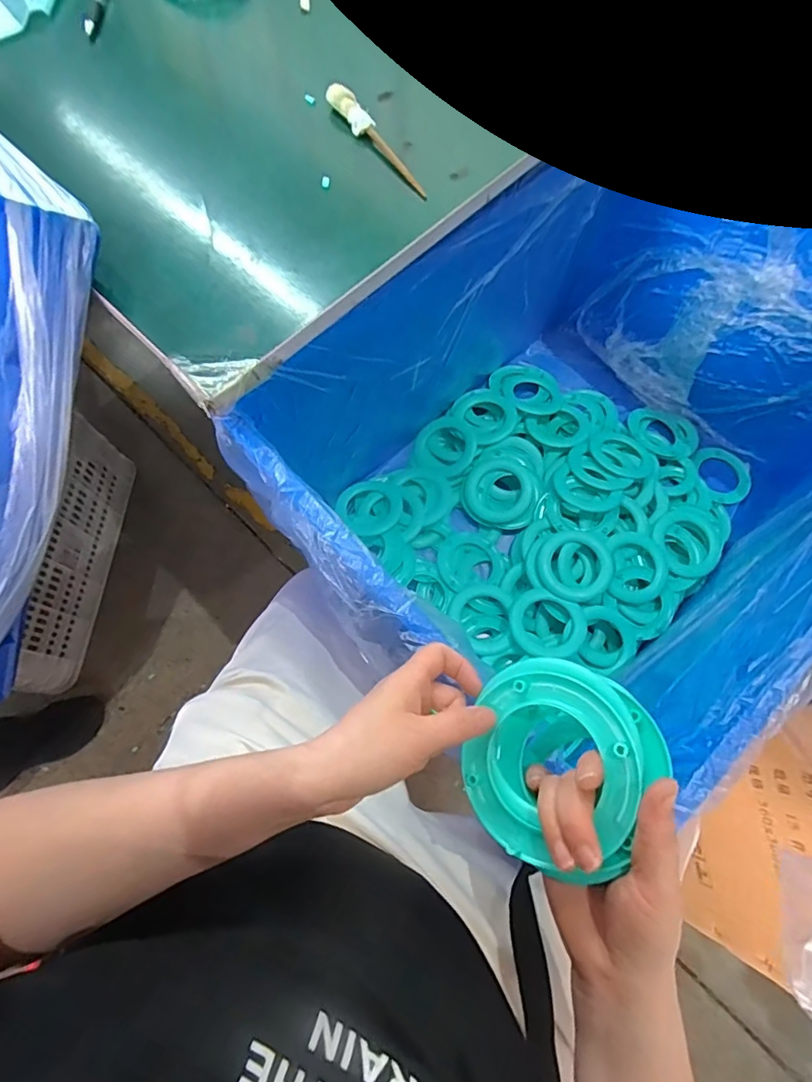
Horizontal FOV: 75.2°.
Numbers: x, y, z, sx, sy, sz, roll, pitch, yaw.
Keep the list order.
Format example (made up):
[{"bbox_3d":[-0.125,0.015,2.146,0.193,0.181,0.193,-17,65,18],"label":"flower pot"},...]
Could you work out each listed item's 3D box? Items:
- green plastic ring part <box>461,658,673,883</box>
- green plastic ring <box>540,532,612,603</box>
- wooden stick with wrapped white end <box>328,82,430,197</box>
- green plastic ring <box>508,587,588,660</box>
[{"bbox_3d":[0.094,0.137,0.327,0.117,0.053,0.118,-7,72,21],"label":"green plastic ring part"},{"bbox_3d":[0.250,0.037,0.775,0.102,0.022,0.102,0,71,-1],"label":"green plastic ring"},{"bbox_3d":[-0.028,-0.404,0.530,0.024,0.018,0.165,-33,75,-12],"label":"wooden stick with wrapped white end"},{"bbox_3d":[0.200,0.118,0.750,0.102,0.024,0.092,25,72,7],"label":"green plastic ring"}]

